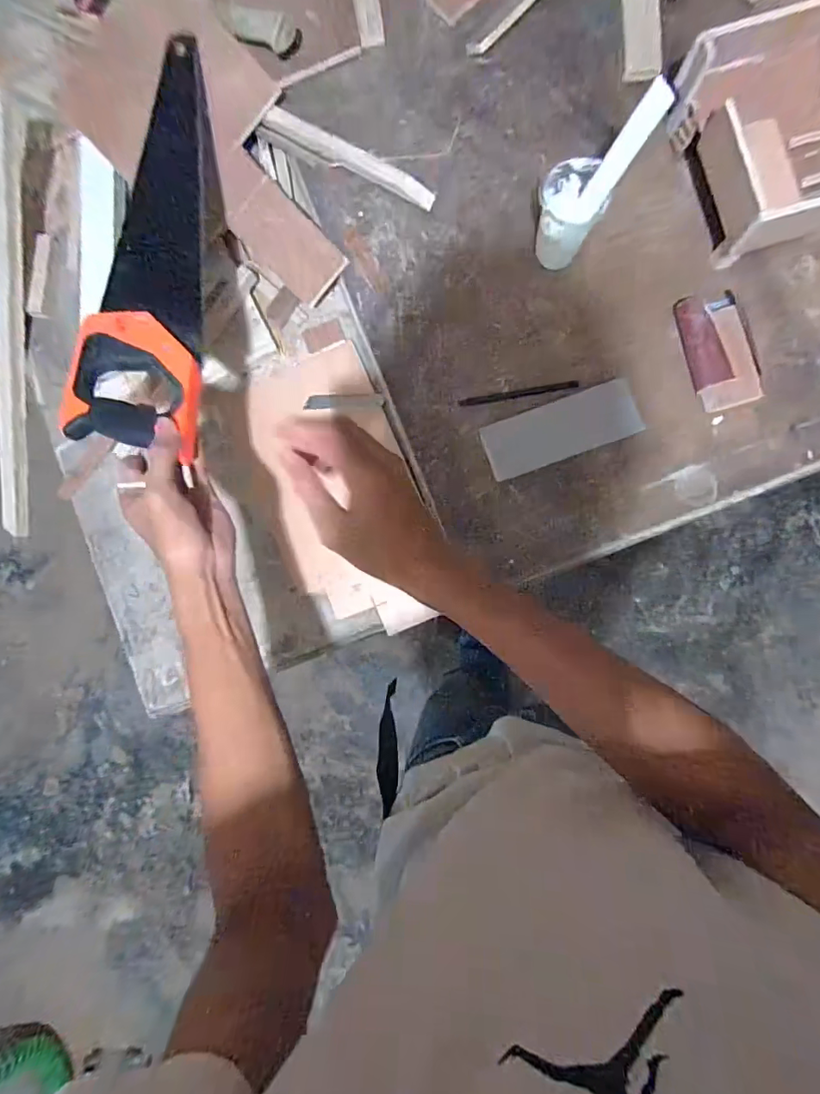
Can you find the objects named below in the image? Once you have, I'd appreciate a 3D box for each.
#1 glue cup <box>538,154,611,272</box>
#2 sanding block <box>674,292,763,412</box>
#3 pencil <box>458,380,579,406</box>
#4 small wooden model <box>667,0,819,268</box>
[{"bbox_3d":[0.165,-0.346,0.530,0.066,0.085,0.071,19,89,4],"label":"glue cup"},{"bbox_3d":[0.340,-0.216,0.544,0.067,0.017,0.124,-15,87,3],"label":"sanding block"},{"bbox_3d":[0.122,-0.174,0.562,0.131,0.011,0.010,-8,87,3],"label":"pencil"},{"bbox_3d":[0.385,-0.428,0.514,0.155,0.088,0.196,-15,87,3],"label":"small wooden model"}]

